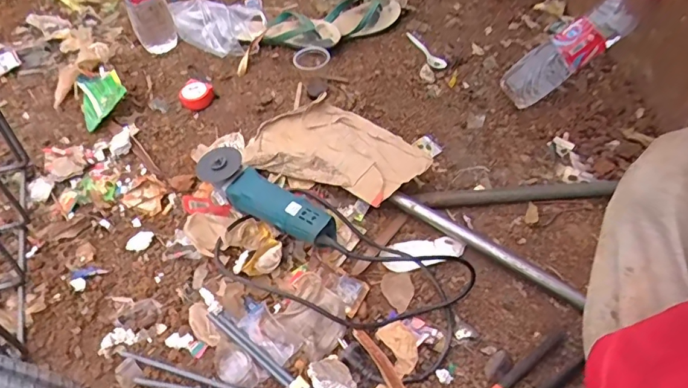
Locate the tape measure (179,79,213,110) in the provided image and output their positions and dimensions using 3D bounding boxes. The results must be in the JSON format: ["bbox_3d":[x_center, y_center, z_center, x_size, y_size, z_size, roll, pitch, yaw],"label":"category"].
[{"bbox_3d":[-0.300,-0.201,0.981,0.062,0.035,0.069,-38,60,-26],"label":"tape measure"}]

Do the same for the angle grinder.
[{"bbox_3d":[-0.117,0.016,0.782,0.272,0.081,0.070,28,56,21],"label":"angle grinder"}]

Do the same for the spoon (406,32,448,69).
[{"bbox_3d":[0.188,-0.331,1.100,0.035,0.012,0.137,-19,55,-18],"label":"spoon"}]

